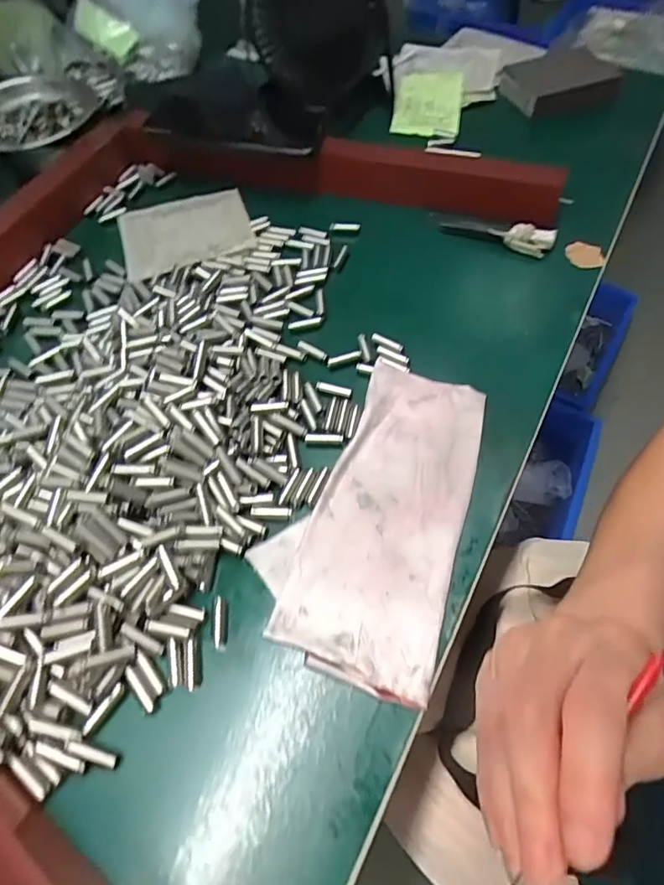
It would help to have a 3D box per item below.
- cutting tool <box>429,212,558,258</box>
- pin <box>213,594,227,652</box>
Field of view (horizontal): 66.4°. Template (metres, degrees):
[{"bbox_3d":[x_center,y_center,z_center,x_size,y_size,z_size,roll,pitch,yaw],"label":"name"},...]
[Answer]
[{"bbox_3d":[0.131,-0.178,0.420,0.101,0.021,0.015,25,64,15],"label":"cutting tool"},{"bbox_3d":[-0.060,0.097,0.274,0.007,0.008,0.027,-6,60,-2],"label":"pin"}]

